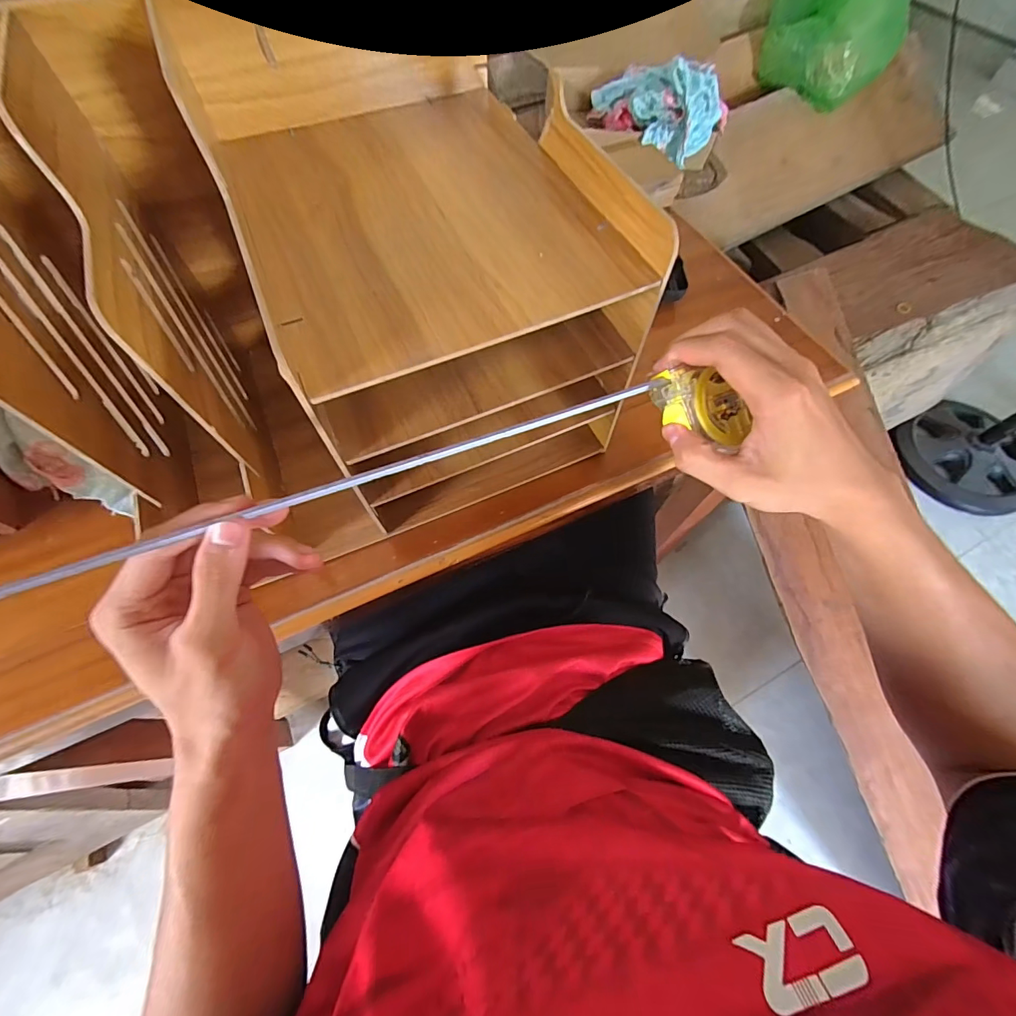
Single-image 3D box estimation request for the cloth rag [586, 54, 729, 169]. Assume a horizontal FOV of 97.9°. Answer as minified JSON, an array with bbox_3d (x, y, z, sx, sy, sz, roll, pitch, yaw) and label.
[{"bbox_3d":[0.283,-0.759,0.826,0.133,0.106,0.229,-38,70,-17],"label":"cloth rag"}]

